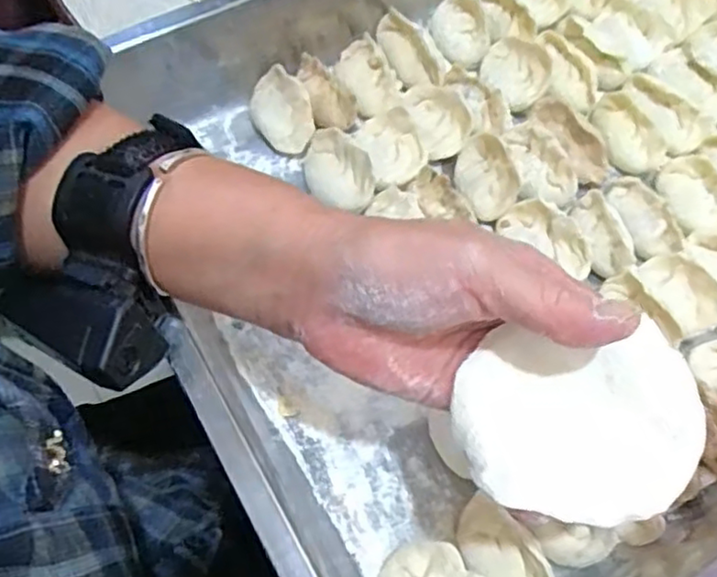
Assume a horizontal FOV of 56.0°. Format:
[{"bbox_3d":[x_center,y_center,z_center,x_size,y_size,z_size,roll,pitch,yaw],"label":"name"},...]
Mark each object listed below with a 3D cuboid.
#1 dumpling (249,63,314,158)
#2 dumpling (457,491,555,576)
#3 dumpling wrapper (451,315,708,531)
[{"bbox_3d":[-0.047,-0.111,0.424,0.031,0.028,0.053,-31,69,-14],"label":"dumpling"},{"bbox_3d":[0.065,0.123,0.306,0.027,0.034,0.056,-29,69,-13],"label":"dumpling"},{"bbox_3d":[0.078,0.047,0.240,0.083,0.009,0.066,-5,63,5],"label":"dumpling wrapper"}]

